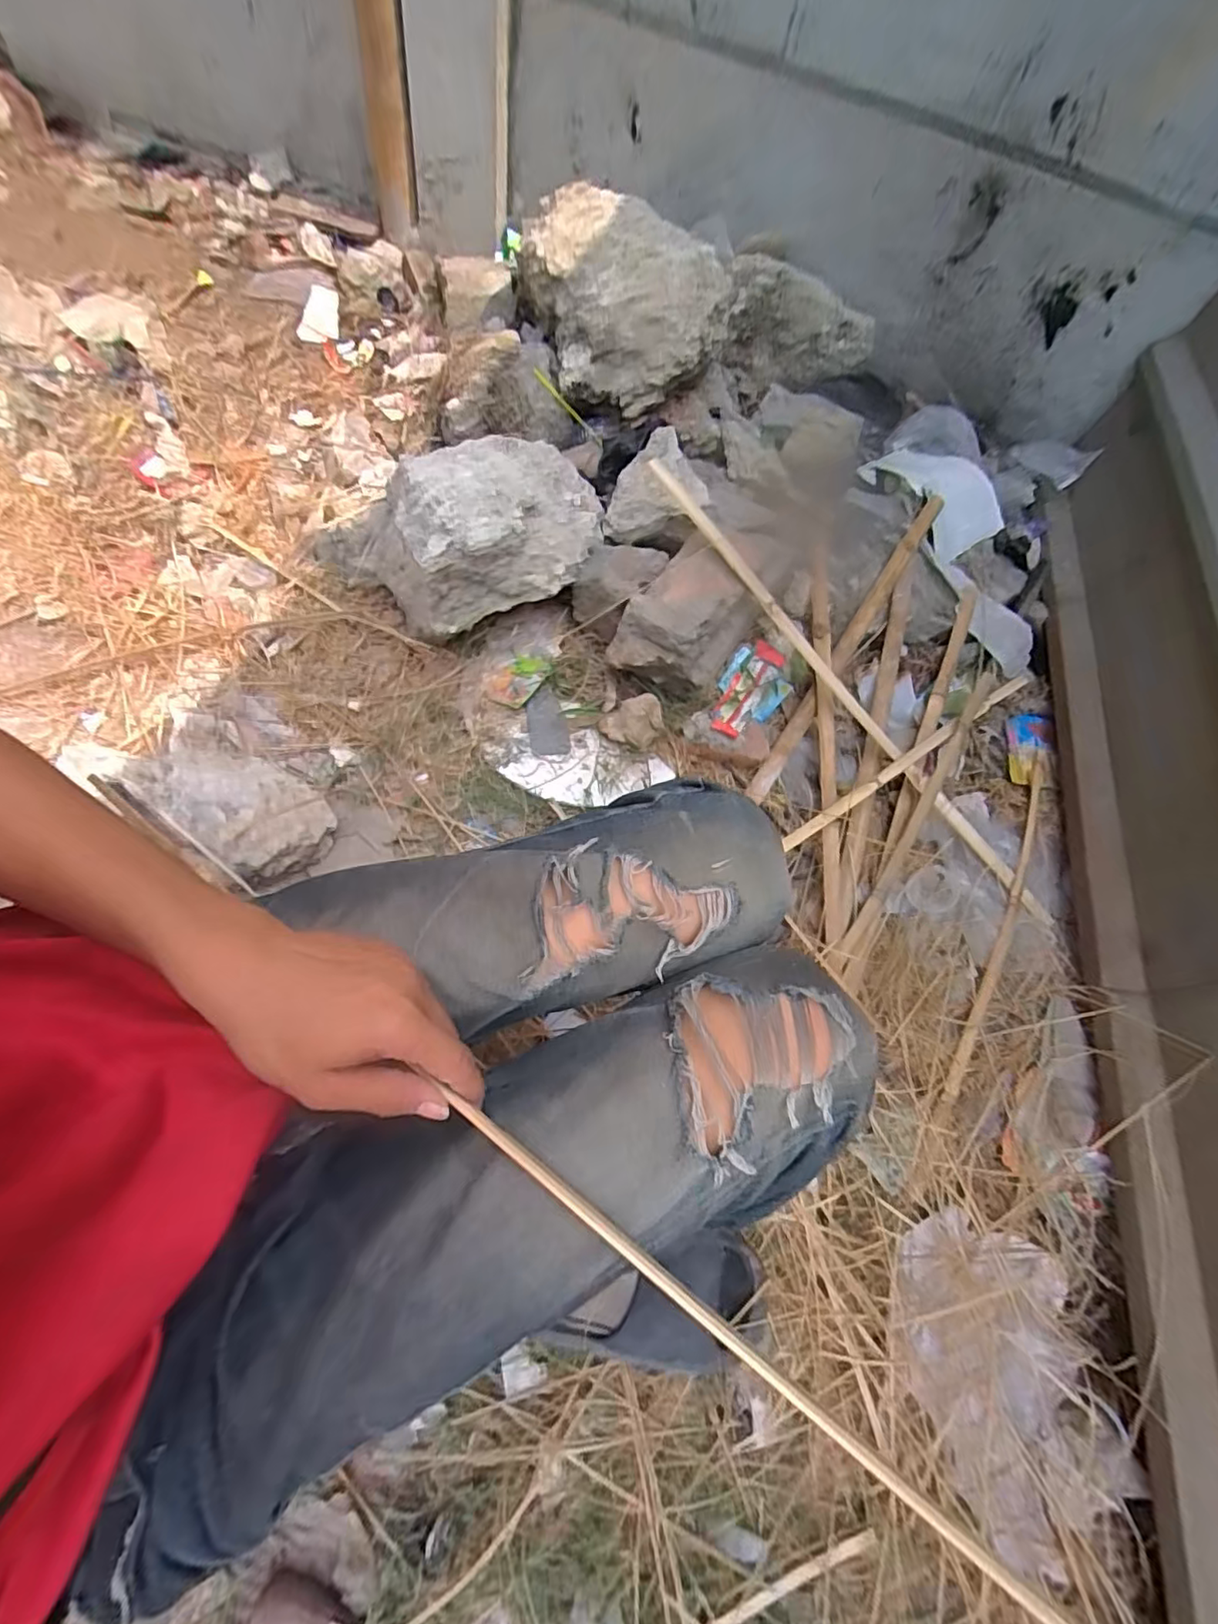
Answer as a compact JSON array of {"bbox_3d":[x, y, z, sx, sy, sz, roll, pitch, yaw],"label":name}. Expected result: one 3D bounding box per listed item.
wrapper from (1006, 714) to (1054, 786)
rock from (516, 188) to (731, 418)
[{"bbox_3d":[0.739,-0.110,1.045,0.070,0.015,0.151,15,66,5],"label":"wrapper"},{"bbox_3d":[0.022,-0.944,1.093,0.311,0.198,0.405,-15,69,-16],"label":"rock"}]

